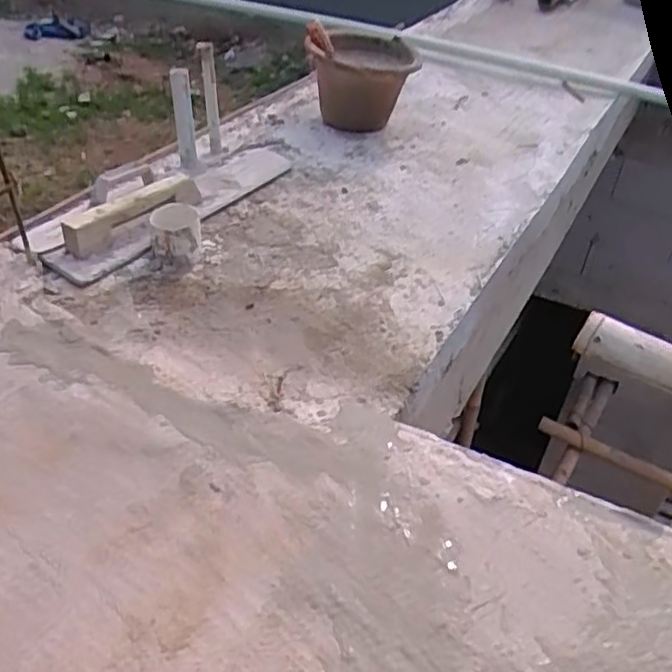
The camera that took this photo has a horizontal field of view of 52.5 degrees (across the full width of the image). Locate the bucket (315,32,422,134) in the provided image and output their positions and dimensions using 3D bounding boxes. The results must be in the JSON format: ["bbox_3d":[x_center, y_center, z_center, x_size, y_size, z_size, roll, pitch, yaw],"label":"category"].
[{"bbox_3d":[0.063,-0.525,1.455,0.202,0.173,0.211,5,38,0],"label":"bucket"}]

